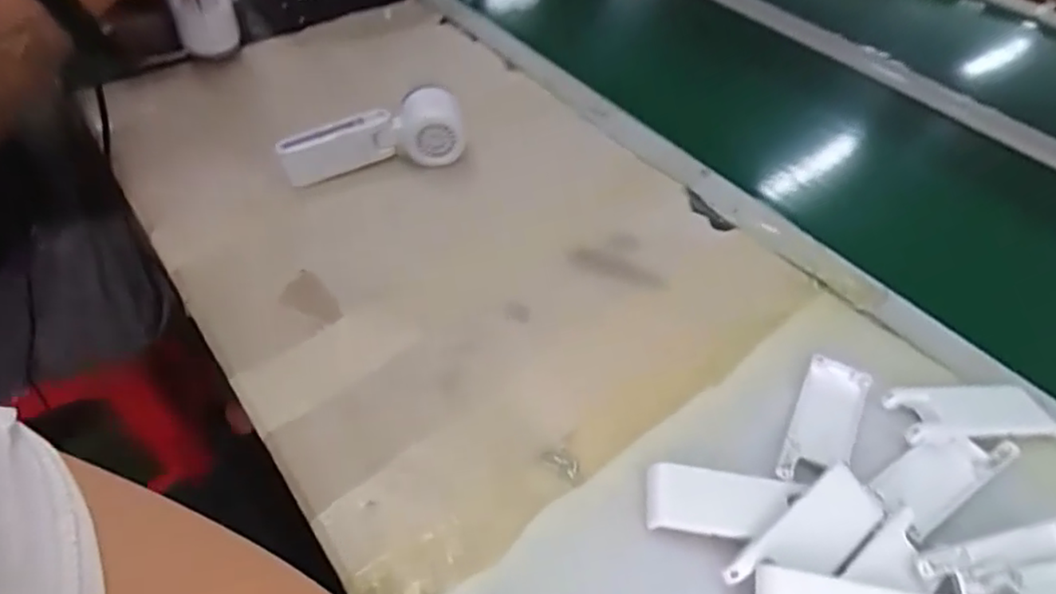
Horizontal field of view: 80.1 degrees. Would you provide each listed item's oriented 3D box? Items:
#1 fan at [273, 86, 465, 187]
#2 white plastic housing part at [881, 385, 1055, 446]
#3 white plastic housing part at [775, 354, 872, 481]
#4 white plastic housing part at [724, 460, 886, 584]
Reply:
[{"bbox_3d":[-0.143,-0.148,0.577,0.166,0.058,0.053,-10,51,-12],"label":"fan"},{"bbox_3d":[0.292,0.078,0.416,0.101,0.014,0.038,-1,49,-5],"label":"white plastic housing part"},{"bbox_3d":[0.196,0.081,0.412,0.039,0.006,0.105,25,53,17],"label":"white plastic housing part"},{"bbox_3d":[0.158,0.136,0.352,0.103,0.015,0.038,-26,56,-24],"label":"white plastic housing part"}]

